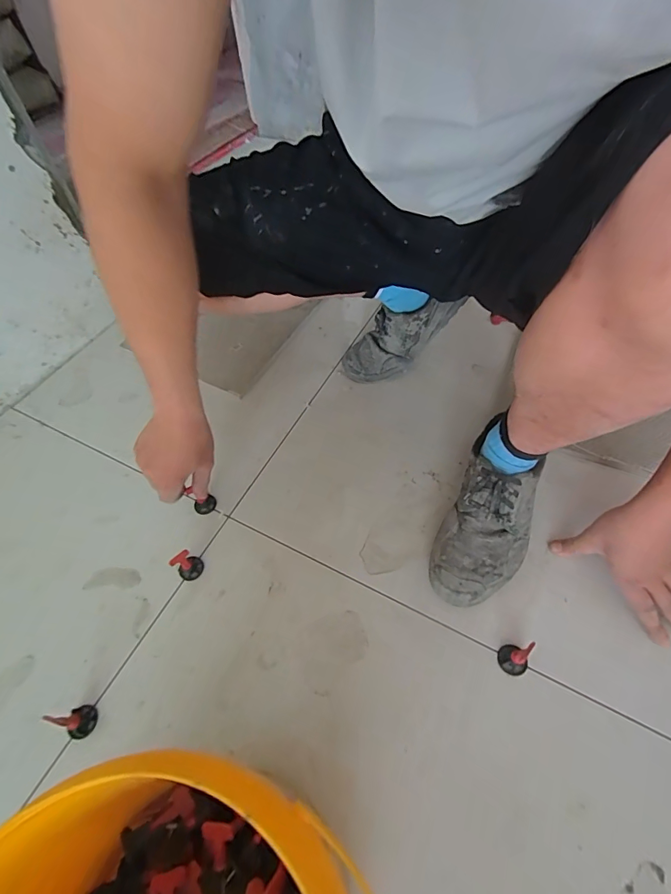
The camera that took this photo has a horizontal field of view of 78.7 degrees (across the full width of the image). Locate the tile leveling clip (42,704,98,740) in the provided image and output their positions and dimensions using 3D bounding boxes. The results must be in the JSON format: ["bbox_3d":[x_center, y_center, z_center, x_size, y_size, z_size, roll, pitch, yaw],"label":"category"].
[{"bbox_3d":[-0.271,0.282,0.421,0.028,0.047,0.029,3,55,7],"label":"tile leveling clip"}]

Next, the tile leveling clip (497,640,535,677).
[{"bbox_3d":[0.192,0.223,0.434,0.028,0.052,0.030,-2,55,3],"label":"tile leveling clip"}]

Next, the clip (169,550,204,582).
[{"bbox_3d":[-0.187,0.145,0.510,0.025,0.053,0.029,31,62,23],"label":"clip"}]

